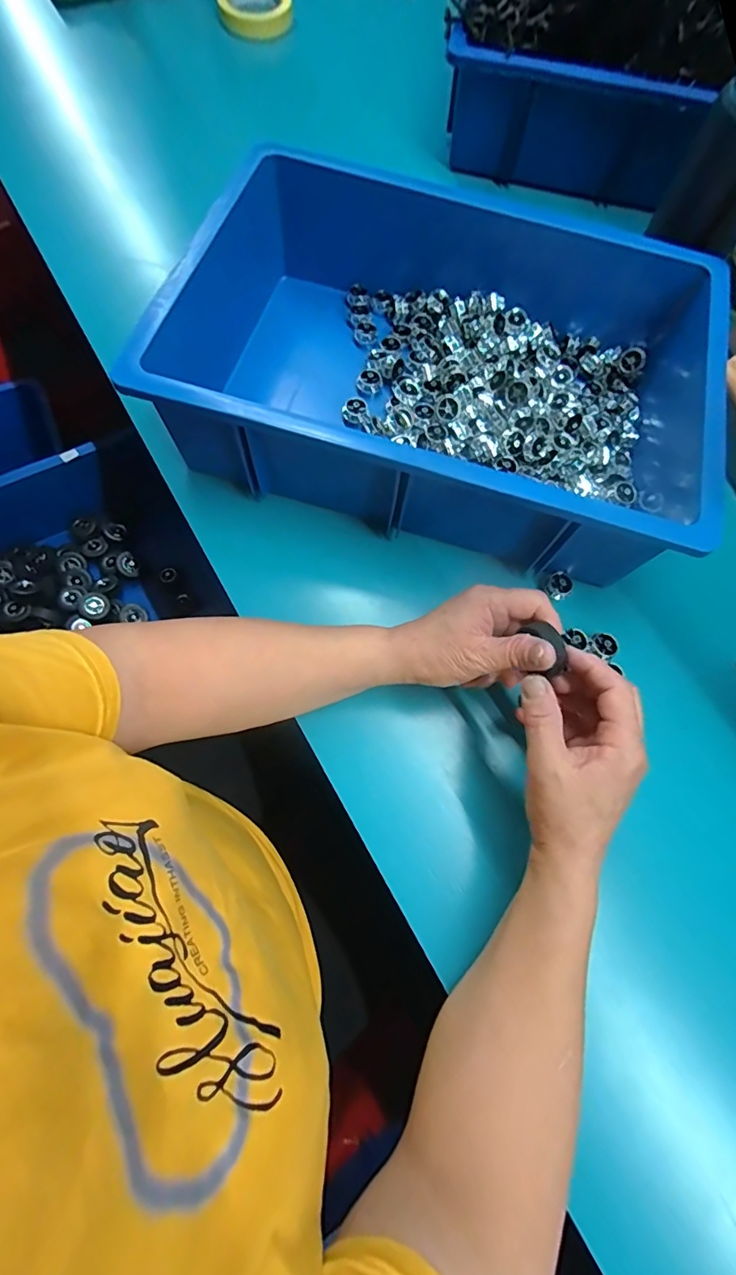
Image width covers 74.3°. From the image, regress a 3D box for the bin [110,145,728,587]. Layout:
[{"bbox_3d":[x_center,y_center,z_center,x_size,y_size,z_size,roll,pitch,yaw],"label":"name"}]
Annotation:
[{"bbox_3d":[0.074,-0.253,0.443,0.448,0.115,0.337,15,71,3],"label":"bin"}]

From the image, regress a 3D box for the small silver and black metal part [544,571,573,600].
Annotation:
[{"bbox_3d":[0.169,-0.045,0.429,0.022,0.009,0.022,1,71,-2],"label":"small silver and black metal part"}]

